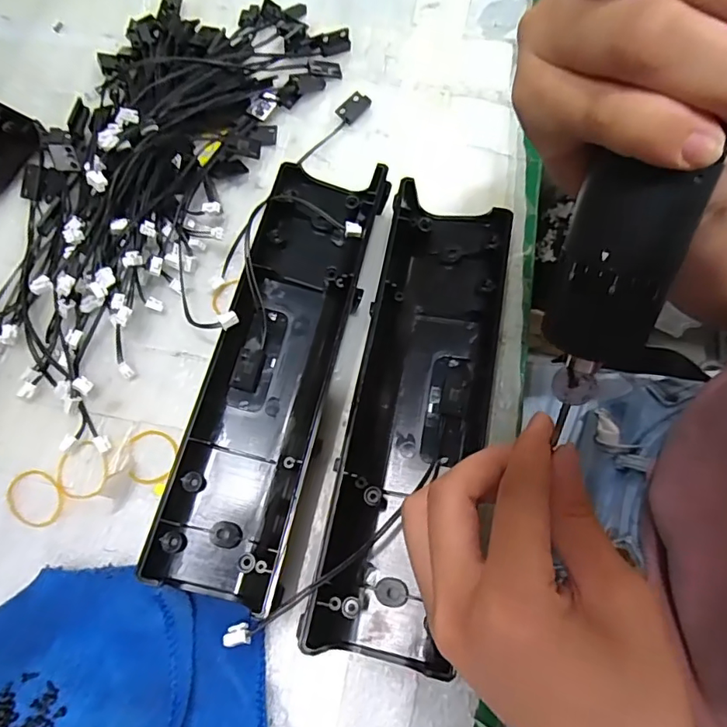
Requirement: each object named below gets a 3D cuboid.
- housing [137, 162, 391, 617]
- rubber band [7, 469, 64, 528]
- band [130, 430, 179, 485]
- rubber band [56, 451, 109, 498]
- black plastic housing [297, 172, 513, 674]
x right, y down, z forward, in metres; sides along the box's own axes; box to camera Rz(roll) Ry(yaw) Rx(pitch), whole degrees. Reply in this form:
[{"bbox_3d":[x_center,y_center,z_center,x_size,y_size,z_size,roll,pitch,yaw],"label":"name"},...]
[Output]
[{"bbox_3d":[-0.049,-0.003,0.283,0.069,0.025,0.242,13,70,5],"label":"housing"},{"bbox_3d":[-0.173,0.071,0.270,0.034,0.004,0.024,34,62,12],"label":"rubber band"},{"bbox_3d":[-0.115,0.050,0.279,0.025,0.004,0.030,-7,70,-2],"label":"band"},{"bbox_3d":[-0.152,0.057,0.276,0.030,0.007,0.030,13,70,6],"label":"rubber band"},{"bbox_3d":[0.030,0.020,0.270,0.073,0.034,0.251,11,70,5],"label":"black plastic housing"}]

